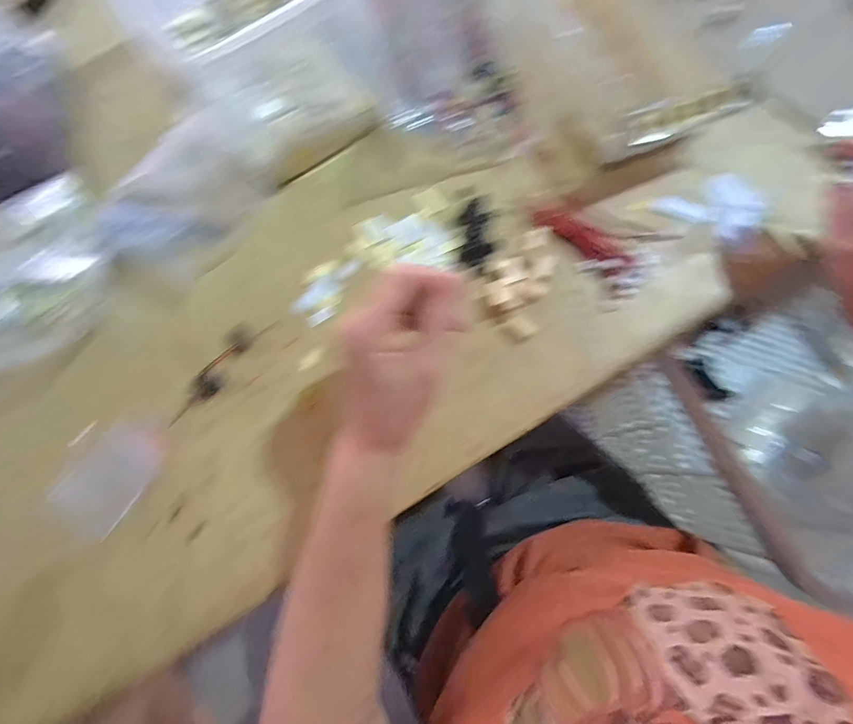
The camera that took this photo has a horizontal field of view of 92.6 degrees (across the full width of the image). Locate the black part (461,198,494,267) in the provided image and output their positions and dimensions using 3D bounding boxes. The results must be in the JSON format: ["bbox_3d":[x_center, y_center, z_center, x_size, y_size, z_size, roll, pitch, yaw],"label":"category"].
[{"bbox_3d":[0.048,-0.125,0.389,0.028,0.004,0.069,2,75,3],"label":"black part"}]

